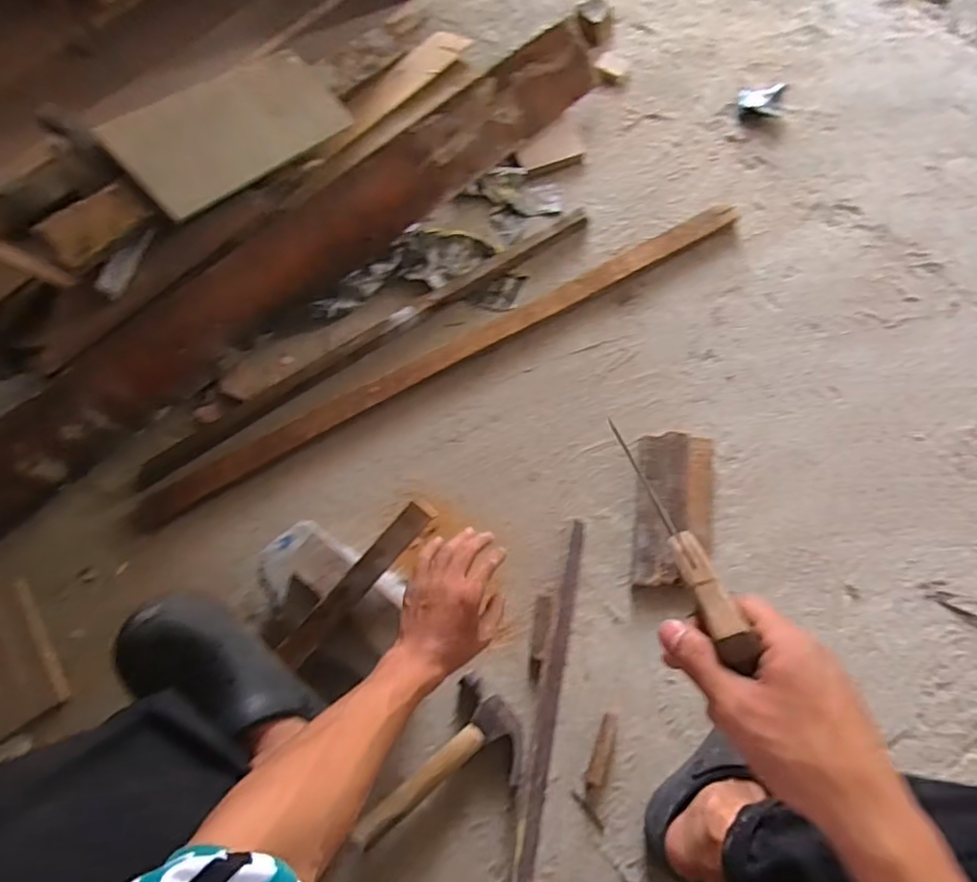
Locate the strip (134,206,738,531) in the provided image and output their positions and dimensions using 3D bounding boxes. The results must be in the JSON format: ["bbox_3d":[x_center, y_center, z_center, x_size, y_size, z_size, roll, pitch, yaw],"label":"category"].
[{"bbox_3d":[-0.048,-0.132,0.890,0.980,0.028,0.047,-29,71,-9],"label":"strip"}]

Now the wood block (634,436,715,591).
[{"bbox_3d":[0.248,0.090,0.791,0.102,0.035,0.202,6,69,4],"label":"wood block"}]

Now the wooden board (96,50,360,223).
[{"bbox_3d":[-0.372,-0.465,0.876,0.148,0.026,0.355,48,56,-13],"label":"wooden board"}]

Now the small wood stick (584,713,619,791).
[{"bbox_3d":[0.132,0.356,0.686,0.022,0.012,0.079,18,70,9],"label":"small wood stick"}]

